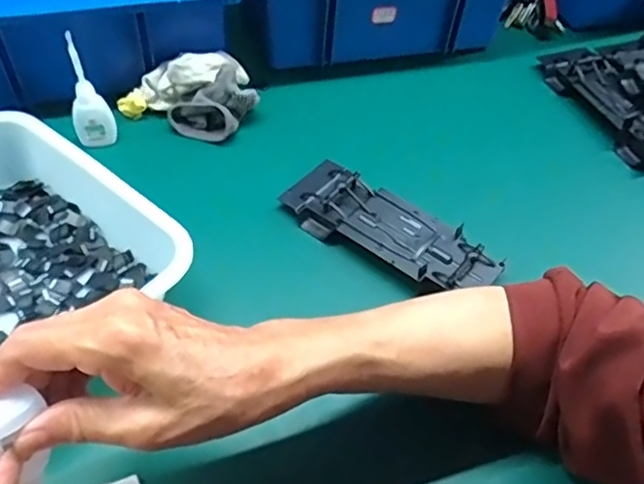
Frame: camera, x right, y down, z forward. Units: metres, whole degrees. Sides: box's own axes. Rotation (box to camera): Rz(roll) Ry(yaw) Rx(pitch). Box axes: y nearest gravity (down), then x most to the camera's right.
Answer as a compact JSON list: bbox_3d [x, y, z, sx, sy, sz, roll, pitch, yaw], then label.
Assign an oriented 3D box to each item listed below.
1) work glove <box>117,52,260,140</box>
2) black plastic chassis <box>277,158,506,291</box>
[{"bbox_3d":[-0.133,-0.145,0.613,0.131,0.052,0.084,-10,51,-13],"label":"work glove"},{"bbox_3d":[0.056,-0.012,0.532,0.192,0.025,0.065,32,54,21],"label":"black plastic chassis"}]

